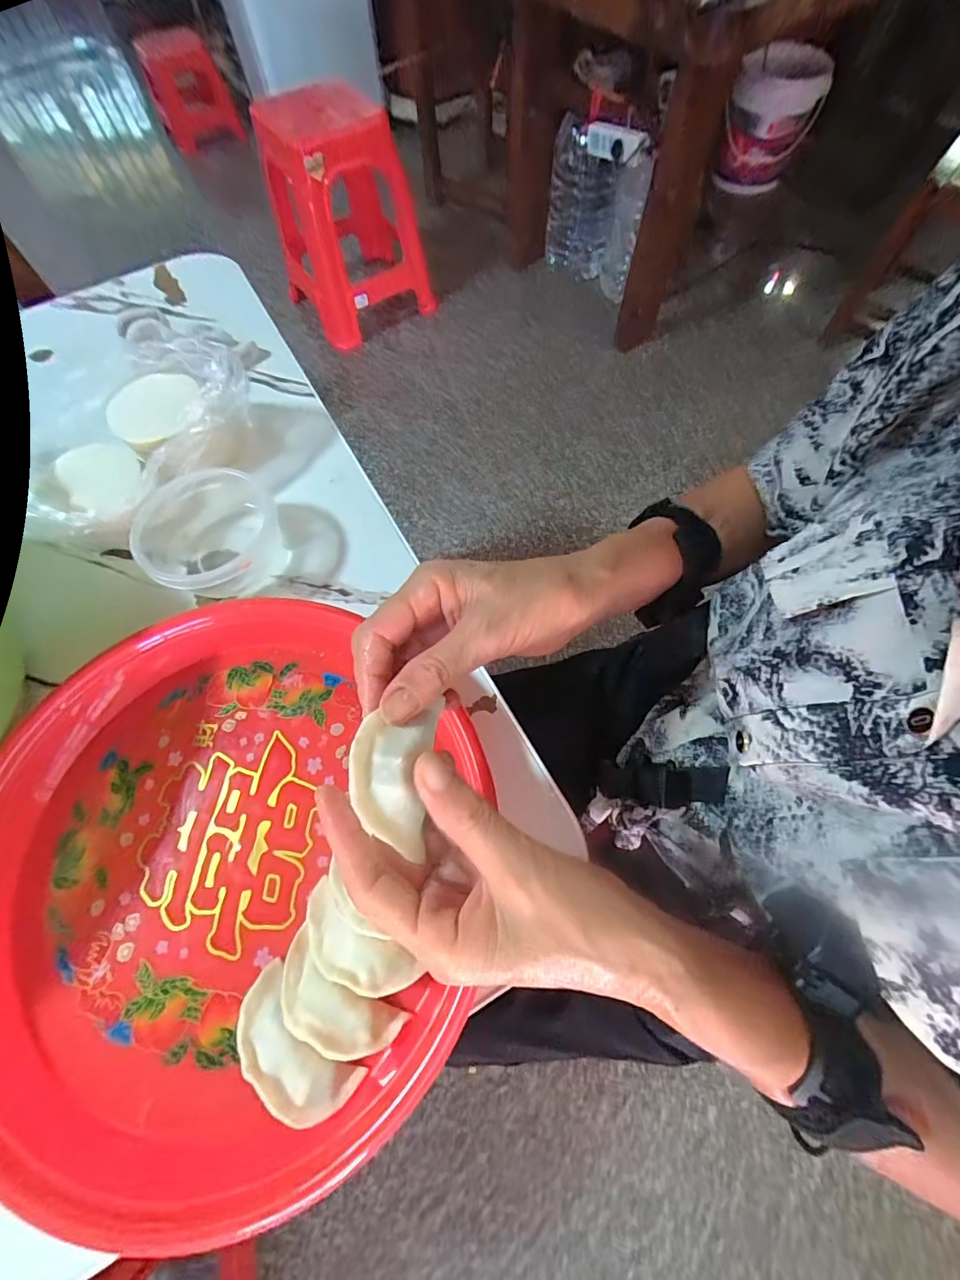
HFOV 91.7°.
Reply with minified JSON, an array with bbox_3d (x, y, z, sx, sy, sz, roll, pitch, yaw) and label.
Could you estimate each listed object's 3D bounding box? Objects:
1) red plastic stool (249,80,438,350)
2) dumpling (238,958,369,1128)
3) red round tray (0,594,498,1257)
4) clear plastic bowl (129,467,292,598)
[{"bbox_3d":[-0.358,-1.082,1.202,0.326,0.465,0.330,-29,69,-10],"label":"red plastic stool"},{"bbox_3d":[-0.099,0.214,0.245,0.075,0.025,0.032,39,73,17],"label":"dumpling"},{"bbox_3d":[-0.156,0.123,0.278,0.298,0.032,0.311,6,69,3],"label":"red round tray"},{"bbox_3d":[-0.210,-0.085,0.367,0.095,0.058,0.102,-1,67,2],"label":"clear plastic bowl"}]

